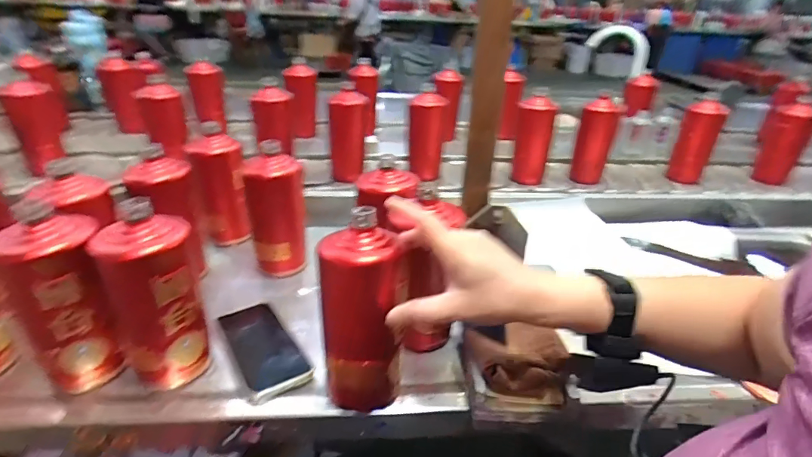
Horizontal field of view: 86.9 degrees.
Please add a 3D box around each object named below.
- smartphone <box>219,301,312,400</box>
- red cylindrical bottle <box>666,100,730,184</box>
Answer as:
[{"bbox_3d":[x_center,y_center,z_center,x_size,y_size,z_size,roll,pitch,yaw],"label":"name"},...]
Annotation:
[{"bbox_3d":[-0.165,0.134,0.495,0.061,0.014,0.151,-17,36,-30],"label":"smartphone"},{"bbox_3d":[0.660,-0.194,0.983,0.075,0.183,0.077,25,37,32],"label":"red cylindrical bottle"}]

